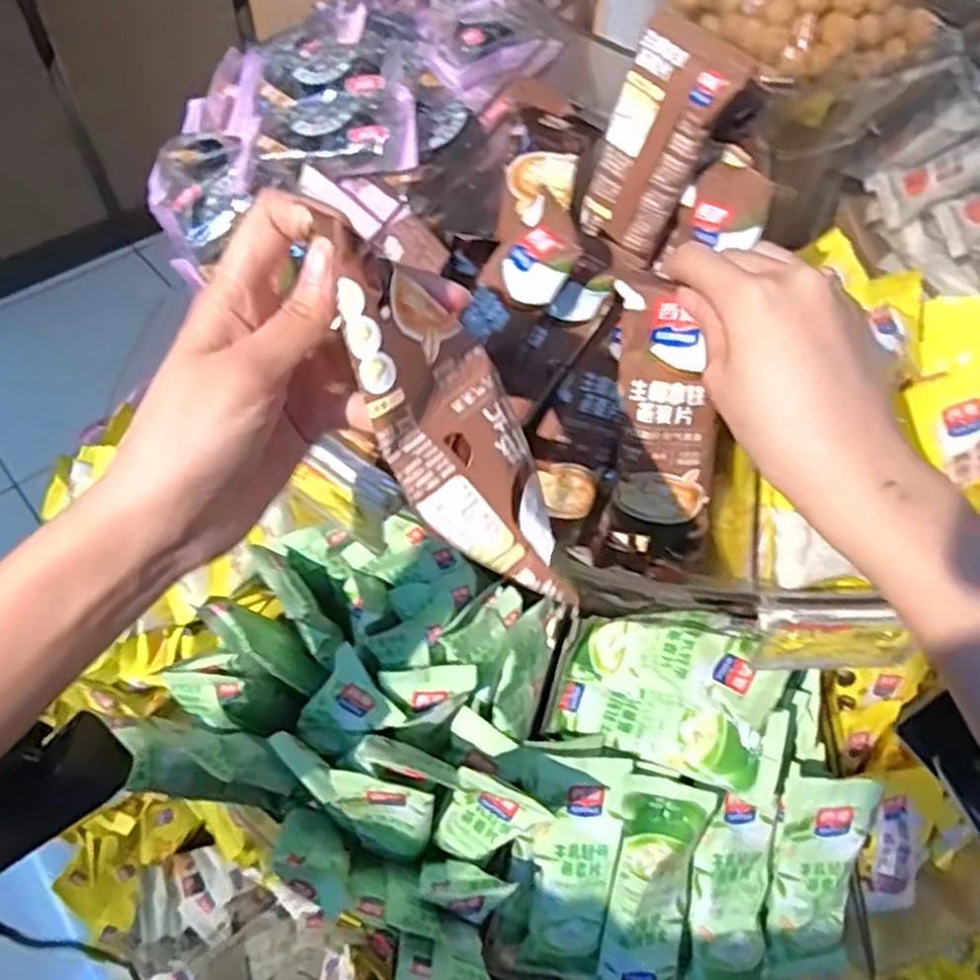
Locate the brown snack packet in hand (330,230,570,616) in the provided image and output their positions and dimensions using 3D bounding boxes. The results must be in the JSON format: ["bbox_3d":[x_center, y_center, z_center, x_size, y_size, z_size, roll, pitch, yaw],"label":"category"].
[{"bbox_3d":[-0.009,-0.019,0.239,0.047,0.026,0.117,-31,97,-22],"label":"brown snack packet in hand"}]

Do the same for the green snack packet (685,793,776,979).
[{"bbox_3d":[0.153,0.257,0.480,0.051,0.014,0.121,6,91,2],"label":"green snack packet"}]

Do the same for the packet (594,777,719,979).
[{"bbox_3d":[0.102,0.249,0.467,0.051,0.024,0.140,9,98,3],"label":"packet"}]

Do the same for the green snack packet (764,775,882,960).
[{"bbox_3d":[0.204,0.239,0.473,0.057,0.136,0.014,1,20,-2],"label":"green snack packet"}]

